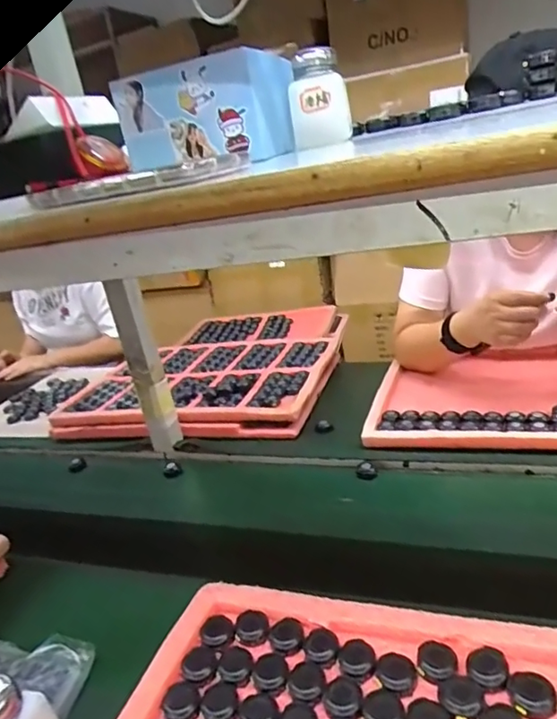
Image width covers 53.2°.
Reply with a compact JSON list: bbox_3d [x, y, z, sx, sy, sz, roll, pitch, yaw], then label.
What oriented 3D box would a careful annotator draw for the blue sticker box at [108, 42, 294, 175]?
[{"bbox_3d":[-0.060,-0.211,0.483,0.118,0.073,0.107,-3,23,21],"label":"blue sticker box"}]

